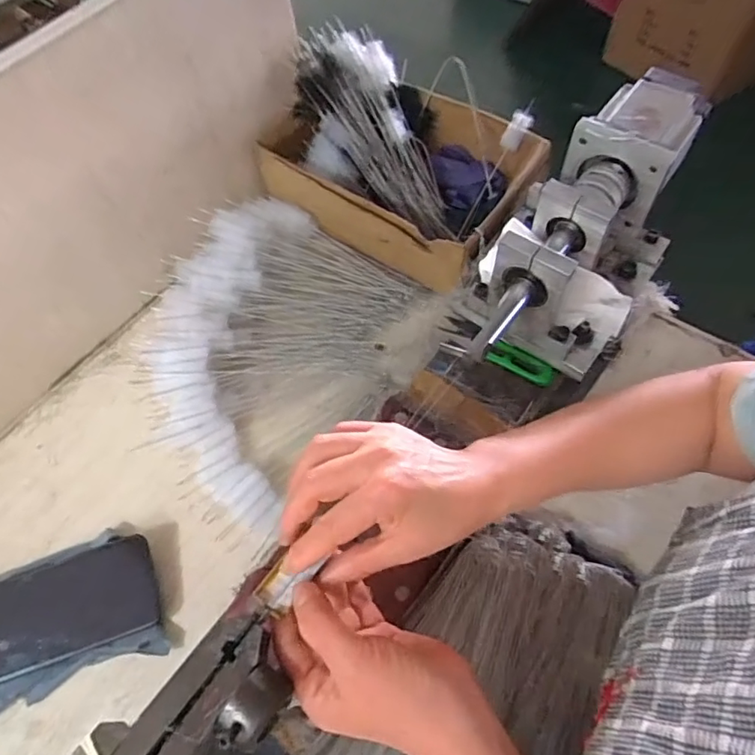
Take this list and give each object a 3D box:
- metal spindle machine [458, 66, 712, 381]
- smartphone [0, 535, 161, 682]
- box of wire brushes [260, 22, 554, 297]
[{"bbox_3d":[0.183,-0.125,0.516,0.139,0.136,0.297,26,64,17],"label":"metal spindle machine"},{"bbox_3d":[-0.269,0.196,0.478,0.160,0.010,0.075,-18,71,-11],"label":"smartphone"},{"bbox_3d":[0.021,-0.241,0.630,0.284,0.126,0.199,28,66,16],"label":"box of wire brushes"}]

